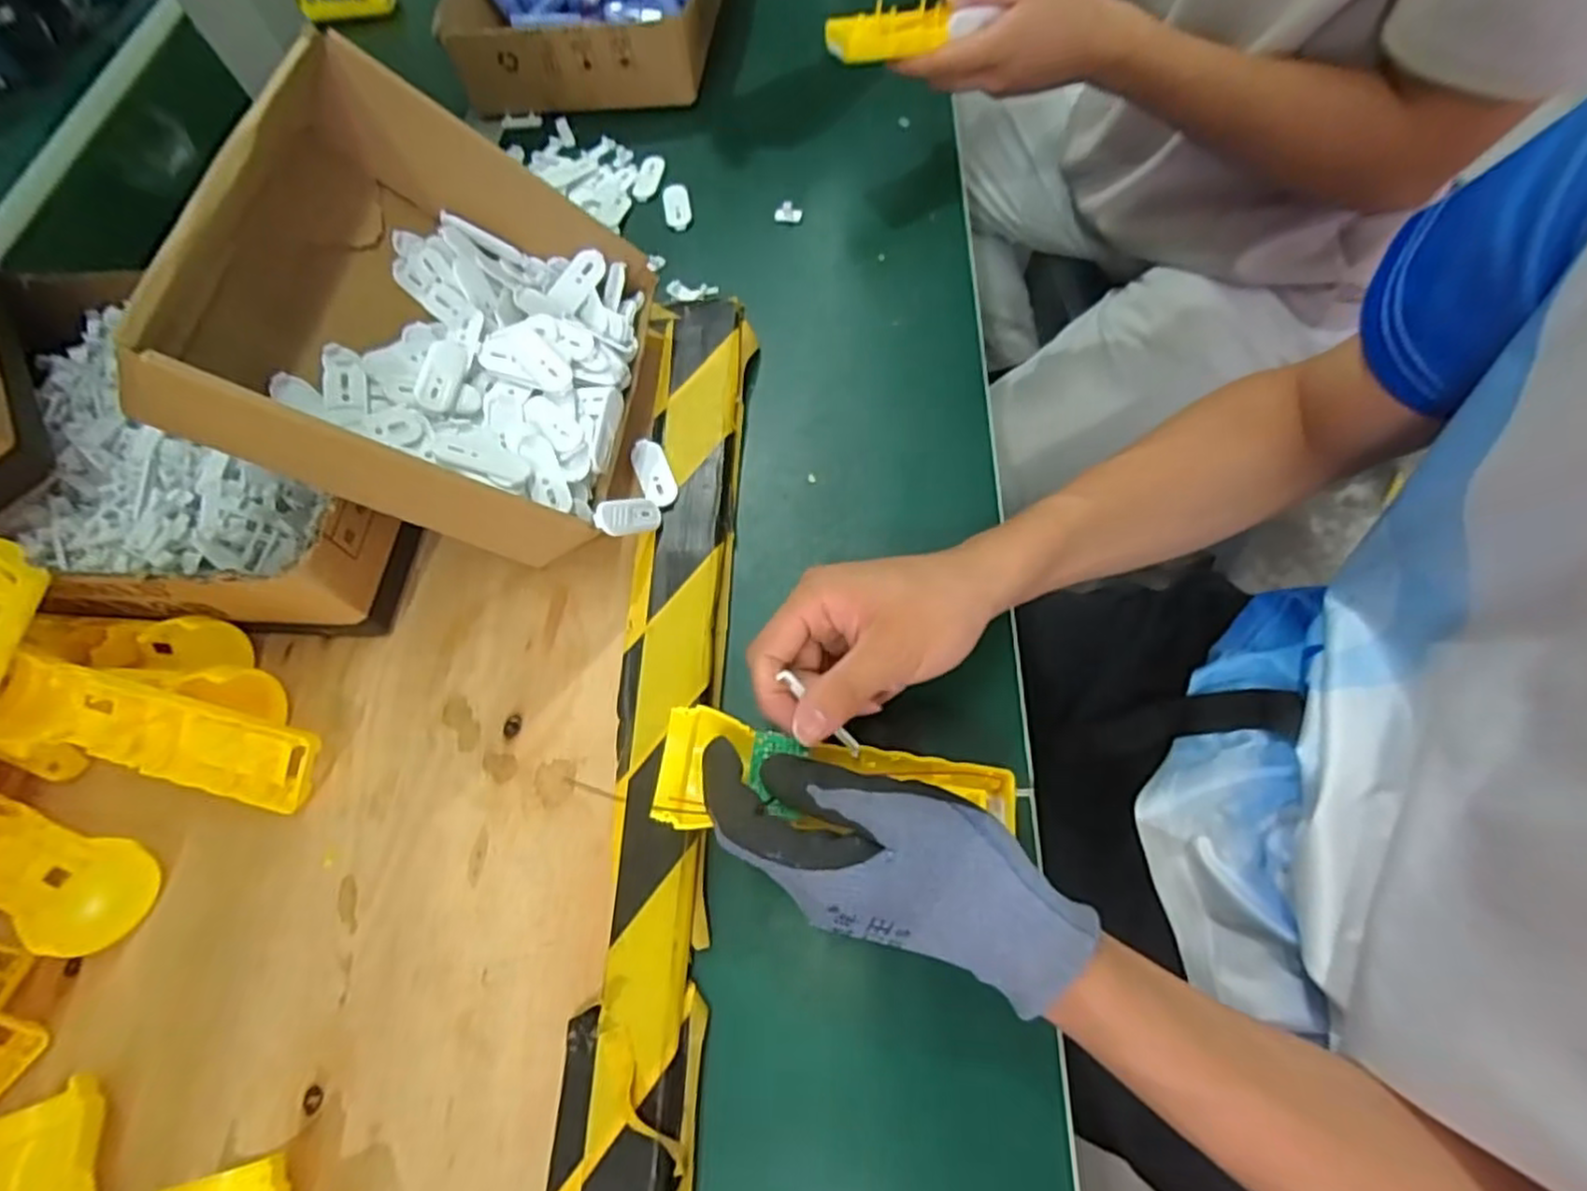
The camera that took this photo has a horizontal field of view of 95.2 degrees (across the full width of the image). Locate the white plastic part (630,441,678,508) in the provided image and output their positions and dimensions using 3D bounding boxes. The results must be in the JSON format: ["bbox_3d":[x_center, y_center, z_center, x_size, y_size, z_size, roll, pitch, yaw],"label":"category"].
[{"bbox_3d":[-0.084,-0.074,0.440,0.021,0.006,0.048,-22,63,-5],"label":"white plastic part"}]

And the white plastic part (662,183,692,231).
[{"bbox_3d":[-0.091,-0.305,0.566,0.021,0.006,0.050,-12,63,0],"label":"white plastic part"}]

